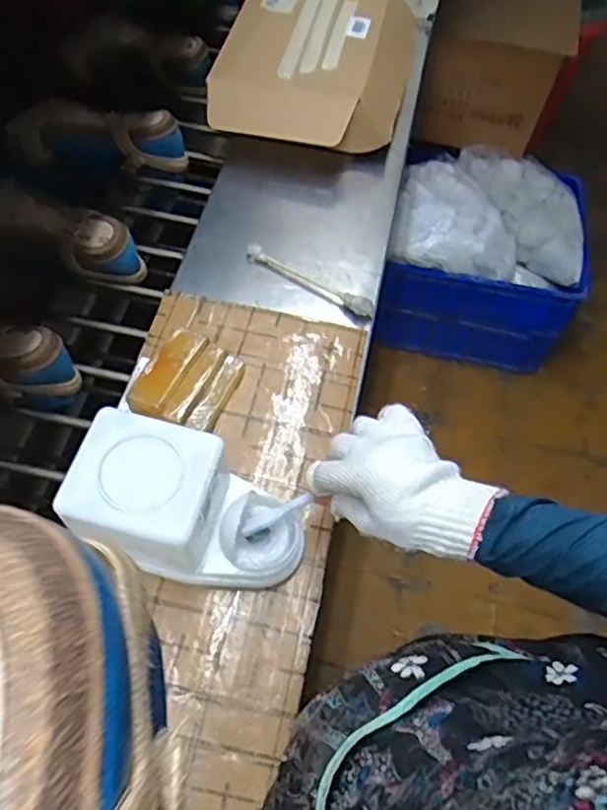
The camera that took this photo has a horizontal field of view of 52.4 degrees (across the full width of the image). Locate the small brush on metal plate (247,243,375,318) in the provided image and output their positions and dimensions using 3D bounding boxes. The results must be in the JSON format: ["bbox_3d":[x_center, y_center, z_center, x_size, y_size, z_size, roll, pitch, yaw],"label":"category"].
[{"bbox_3d":[0.008,-0.146,0.716,0.170,0.021,0.017,31,62,15],"label":"small brush on metal plate"}]

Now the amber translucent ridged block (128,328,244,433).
[{"bbox_3d":[-0.115,-0.021,0.616,0.077,0.041,0.101,21,60,9],"label":"amber translucent ridged block"}]

